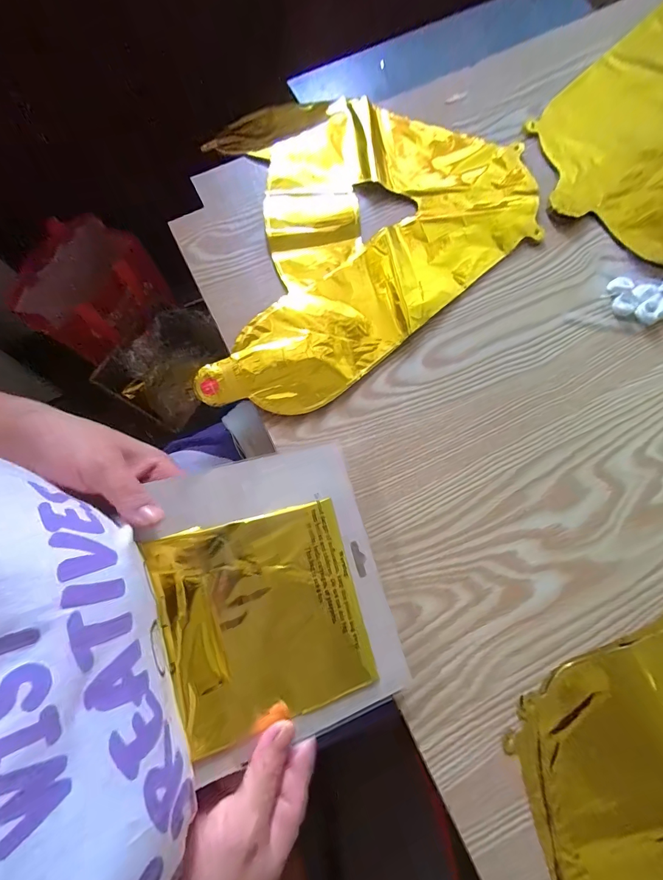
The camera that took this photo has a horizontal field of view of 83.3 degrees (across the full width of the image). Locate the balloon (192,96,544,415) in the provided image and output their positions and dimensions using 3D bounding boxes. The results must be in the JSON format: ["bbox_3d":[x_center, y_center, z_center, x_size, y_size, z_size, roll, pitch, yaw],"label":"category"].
[{"bbox_3d":[0.045,-0.209,0.376,0.323,0.016,0.359,-1,77,-1],"label":"balloon"}]

